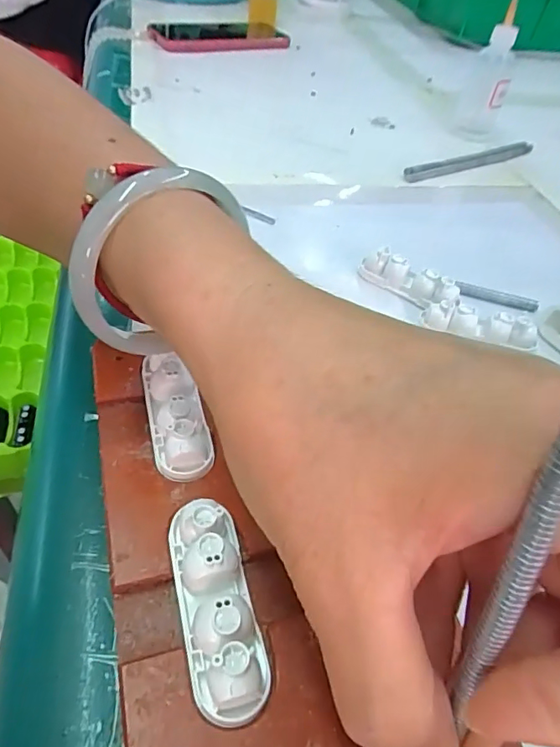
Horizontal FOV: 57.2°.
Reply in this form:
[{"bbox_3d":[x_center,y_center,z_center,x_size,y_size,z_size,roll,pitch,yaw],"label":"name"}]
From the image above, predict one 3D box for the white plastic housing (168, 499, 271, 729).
[{"bbox_3d":[-0.018,0.064,0.145,0.019,0.015,0.056,-9,48,-16],"label":"white plastic housing"}]

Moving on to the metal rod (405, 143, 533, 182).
[{"bbox_3d":[0.165,-0.181,0.439,0.148,0.012,0.011,-19,51,-24],"label":"metal rod"}]

